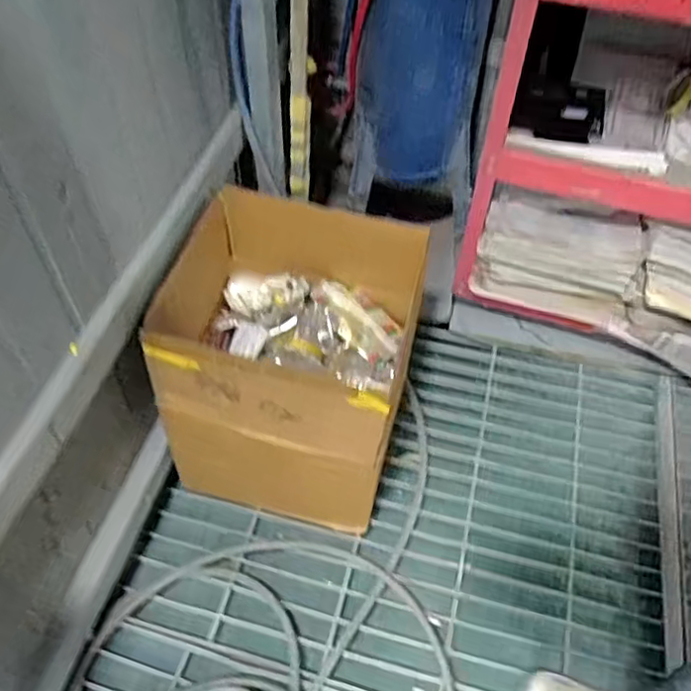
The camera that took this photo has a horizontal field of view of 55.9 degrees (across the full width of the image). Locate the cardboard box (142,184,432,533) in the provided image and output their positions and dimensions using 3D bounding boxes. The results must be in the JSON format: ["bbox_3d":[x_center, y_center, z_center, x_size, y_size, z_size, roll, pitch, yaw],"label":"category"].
[{"bbox_3d":[-0.095,0.025,1.067,0.369,0.399,0.334,13,53,7],"label":"cardboard box"}]

